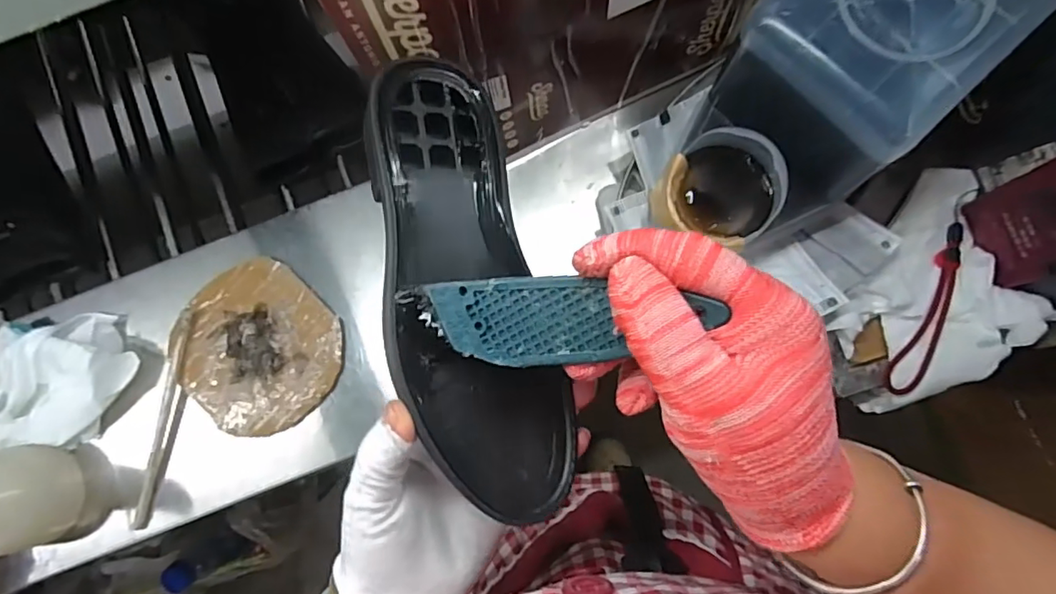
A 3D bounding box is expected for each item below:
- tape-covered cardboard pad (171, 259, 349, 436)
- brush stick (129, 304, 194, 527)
[{"bbox_3d":[-0.252,0.045,0.522,0.152,0.015,0.138,41,84,7],"label":"tape-covered cardboard pad"},{"bbox_3d":[-0.332,0.110,0.517,0.017,0.012,0.196,9,81,2],"label":"brush stick"}]

